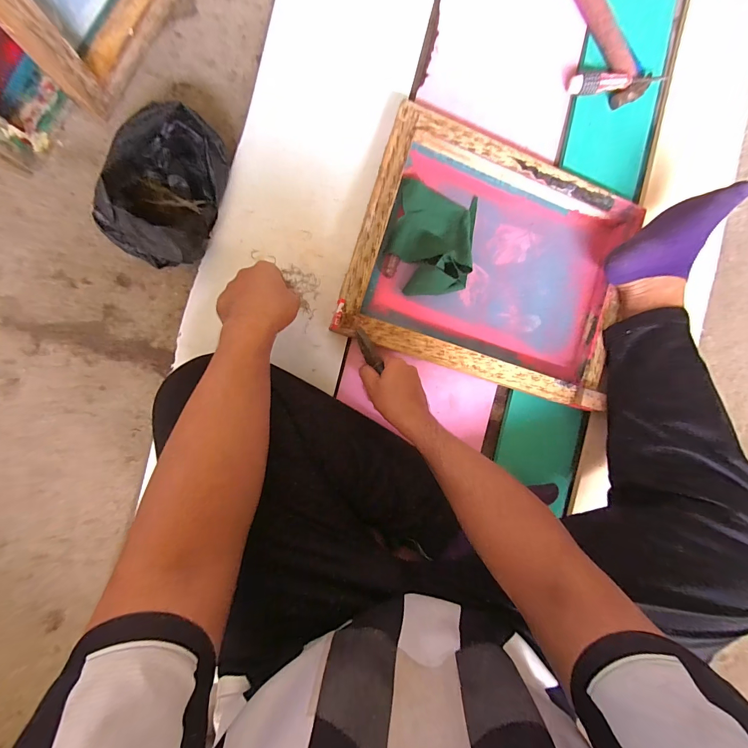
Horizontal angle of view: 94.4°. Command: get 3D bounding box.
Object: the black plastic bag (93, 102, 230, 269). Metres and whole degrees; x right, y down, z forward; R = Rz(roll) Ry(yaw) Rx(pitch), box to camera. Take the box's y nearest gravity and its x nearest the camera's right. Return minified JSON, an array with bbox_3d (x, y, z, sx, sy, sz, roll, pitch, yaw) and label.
[{"bbox_3d":[-0.279,-0.246,0.461,0.114,0.105,0.197,13,90,-9],"label":"black plastic bag"}]

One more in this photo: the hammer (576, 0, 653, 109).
[{"bbox_3d":[0.407,-0.616,0.606,0.078,0.034,0.271,-28,96,-7],"label":"hammer"}]

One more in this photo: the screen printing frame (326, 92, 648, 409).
[{"bbox_3d":[0.198,-0.182,0.573,0.445,0.046,0.371,16,90,-9],"label":"screen printing frame"}]

